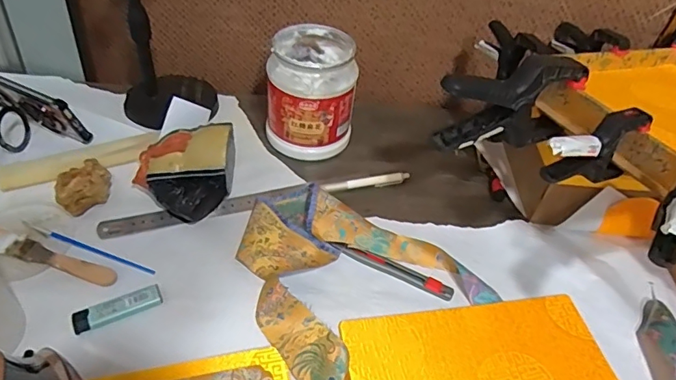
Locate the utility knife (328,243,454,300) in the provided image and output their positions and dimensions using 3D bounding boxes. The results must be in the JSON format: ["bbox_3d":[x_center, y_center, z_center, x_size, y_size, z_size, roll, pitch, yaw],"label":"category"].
[{"bbox_3d":[0.058,0.082,0.514,0.133,0.009,0.019,22,47,13],"label":"utility knife"}]

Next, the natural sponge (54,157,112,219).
[{"bbox_3d":[-0.279,-0.001,0.533,0.058,0.048,0.049,-23,53,-28],"label":"natural sponge"}]

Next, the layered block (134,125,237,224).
[{"bbox_3d":[-0.170,-0.021,0.542,0.111,0.072,0.105,-7,47,-15],"label":"layered block"}]

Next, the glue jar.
[{"bbox_3d":[-0.036,-0.124,0.626,0.110,0.133,0.115,4,45,-4],"label":"glue jar"}]

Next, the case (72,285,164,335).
[{"bbox_3d":[-0.205,0.111,0.454,0.076,0.010,0.019,-19,51,-24],"label":"case"}]

